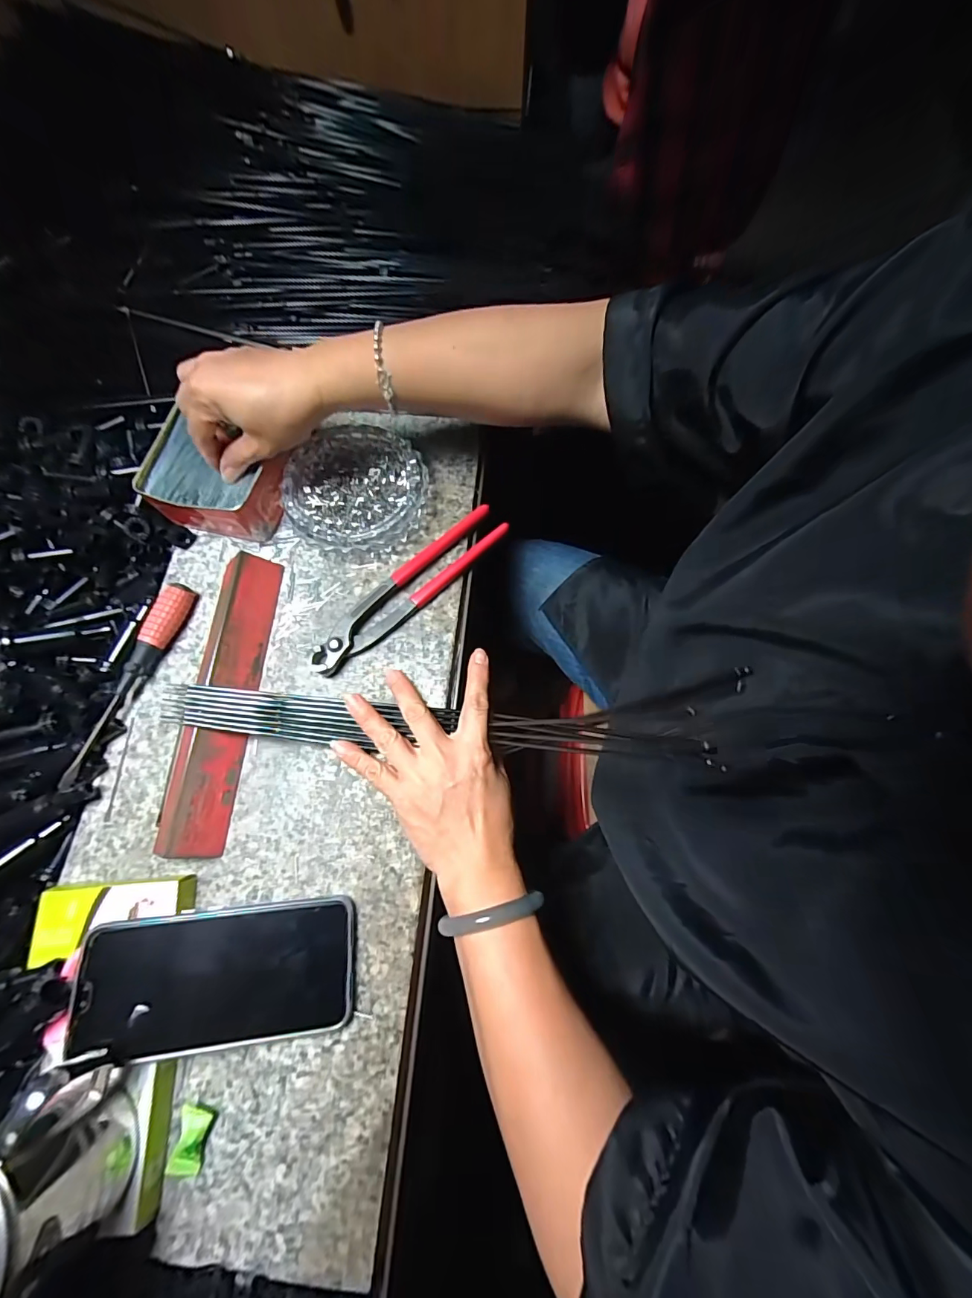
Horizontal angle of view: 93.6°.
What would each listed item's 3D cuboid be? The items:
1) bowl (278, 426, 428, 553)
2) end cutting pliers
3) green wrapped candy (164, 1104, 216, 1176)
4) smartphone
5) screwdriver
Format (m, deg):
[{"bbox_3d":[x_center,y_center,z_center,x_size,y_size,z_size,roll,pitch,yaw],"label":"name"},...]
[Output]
[{"bbox_3d":[-0.113,-0.135,0.399,0.119,0.028,0.117,0,72,0],"label":"bowl"},{"bbox_3d":[-0.064,-0.052,0.382,0.194,0.016,0.038,-40,76,-12],"label":"end cutting pliers"},{"bbox_3d":[-0.176,0.293,0.272,0.019,0.011,0.034,12,72,4],"label":"green wrapped candy"},{"bbox_3d":[-0.166,0.205,0.285,0.157,0.010,0.074,0,73,-11],"label":"smartphone"},{"bbox_3d":[-0.276,0.023,0.357,0.017,0.024,0.165,18,73,6],"label":"screwdriver"}]

